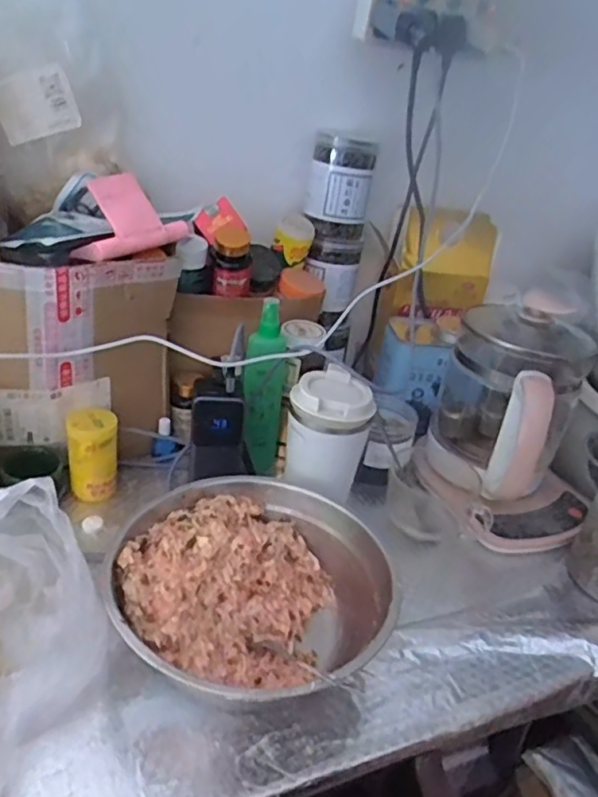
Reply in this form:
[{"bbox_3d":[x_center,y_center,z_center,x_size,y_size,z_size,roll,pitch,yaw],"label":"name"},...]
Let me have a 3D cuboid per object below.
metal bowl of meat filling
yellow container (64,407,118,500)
[{"bbox_3d":[-0.041,0.163,0.500,0.226,0.078,0.227,6,28,-3],"label":"metal bowl of meat filling"},{"bbox_3d":[-0.216,0.056,0.627,0.047,0.085,0.051,-3,30,-20],"label":"yellow container"}]

